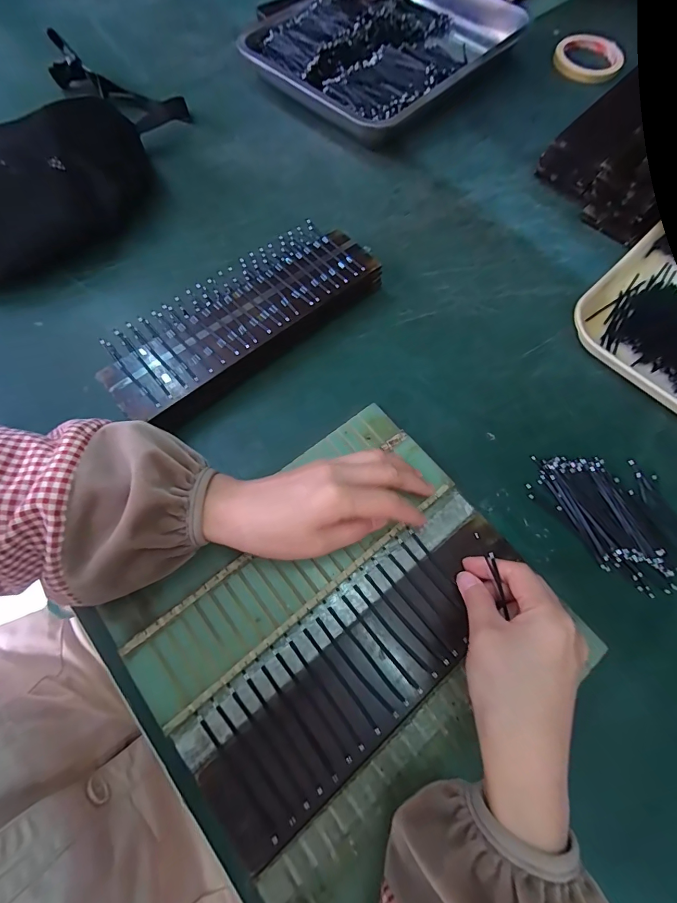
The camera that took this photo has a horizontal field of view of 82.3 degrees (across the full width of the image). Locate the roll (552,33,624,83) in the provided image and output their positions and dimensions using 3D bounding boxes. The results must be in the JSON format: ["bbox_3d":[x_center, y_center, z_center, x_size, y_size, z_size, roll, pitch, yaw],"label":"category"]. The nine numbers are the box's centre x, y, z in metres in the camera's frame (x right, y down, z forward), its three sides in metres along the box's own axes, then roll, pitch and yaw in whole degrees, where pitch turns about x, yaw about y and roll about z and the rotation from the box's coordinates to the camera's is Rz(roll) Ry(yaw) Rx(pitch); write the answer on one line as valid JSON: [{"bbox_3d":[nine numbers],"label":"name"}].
[{"bbox_3d":[0.360,-0.567,0.561,0.092,0.015,0.101,0,69,-1],"label":"roll"}]

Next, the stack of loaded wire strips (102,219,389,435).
[{"bbox_3d":[-0.086,-0.125,0.363,0.268,0.037,0.099,-41,75,-15],"label":"stack of loaded wire strips"}]

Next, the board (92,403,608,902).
[{"bbox_3d":[0.009,0.125,0.280,0.265,0.012,0.242,-38,74,-15],"label":"board"}]

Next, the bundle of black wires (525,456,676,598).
[{"bbox_3d":[0.230,0.054,0.317,0.109,0.015,0.123,-16,70,-7],"label":"bundle of black wires"}]

